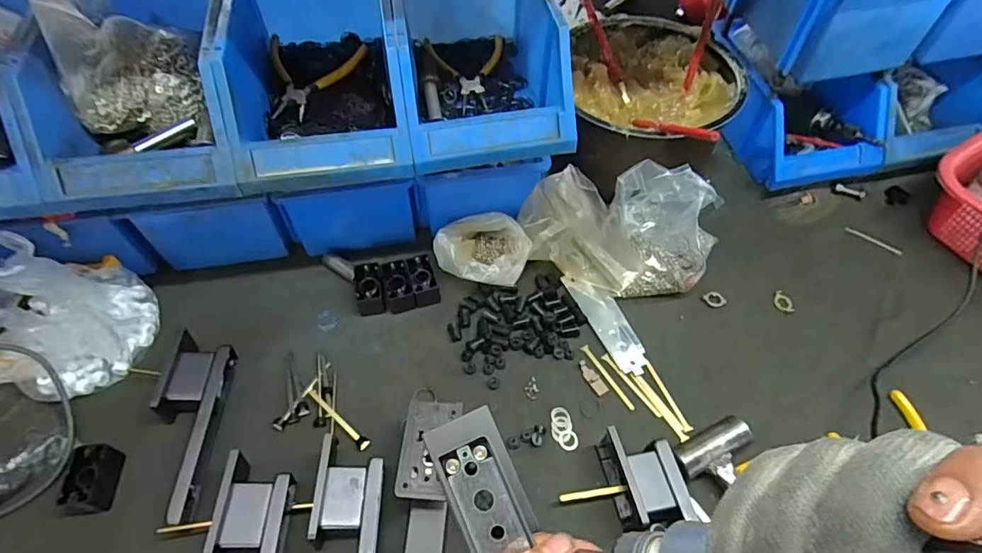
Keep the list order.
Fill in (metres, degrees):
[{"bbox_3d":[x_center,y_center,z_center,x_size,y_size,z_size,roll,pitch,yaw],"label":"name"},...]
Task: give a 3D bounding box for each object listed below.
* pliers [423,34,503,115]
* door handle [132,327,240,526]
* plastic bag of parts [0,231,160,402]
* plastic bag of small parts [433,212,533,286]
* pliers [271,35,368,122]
[{"bbox_3d":[-0.019,-0.236,0.587,0.091,0.013,0.127,-9,57,-7],"label":"pliers"},{"bbox_3d":[-0.293,0.136,0.488,0.071,0.036,0.177,-4,57,-3],"label":"door handle"},{"bbox_3d":[-0.431,0.023,0.492,0.125,0.163,0.150,8,57,4],"label":"plastic bag of parts"},{"bbox_3d":[-0.009,-0.028,0.595,0.102,0.046,0.087,-18,58,-12],"label":"plastic bag of small parts"},{"bbox_3d":[-0.199,-0.211,0.550,0.107,0.010,0.118,7,57,4],"label":"pliers"}]

